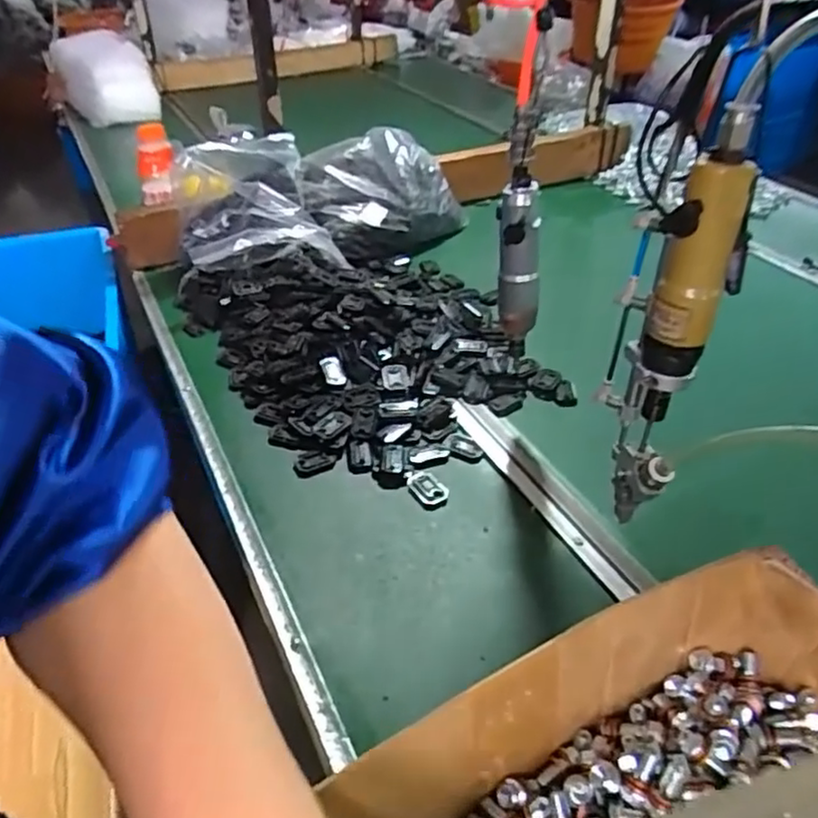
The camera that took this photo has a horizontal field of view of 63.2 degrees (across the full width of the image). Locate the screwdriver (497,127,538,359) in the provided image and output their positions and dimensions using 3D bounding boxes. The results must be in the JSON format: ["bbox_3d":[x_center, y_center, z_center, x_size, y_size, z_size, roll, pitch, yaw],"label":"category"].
[{"bbox_3d":[0.105,-0.146,0.635,0.039,0.223,0.034,5,39,9],"label":"screwdriver"}]

